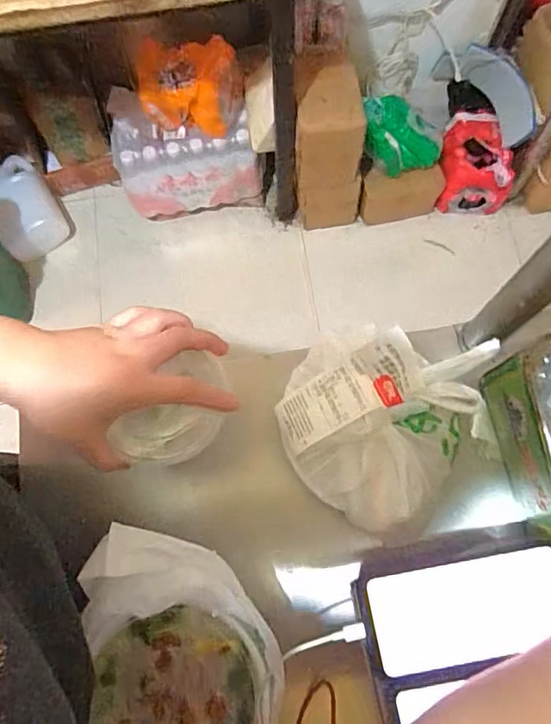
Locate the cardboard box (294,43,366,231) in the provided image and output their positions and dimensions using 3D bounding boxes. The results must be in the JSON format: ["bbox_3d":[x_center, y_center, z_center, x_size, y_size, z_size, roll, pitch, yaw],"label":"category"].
[{"bbox_3d":[0.130,-0.547,1.292,0.167,0.441,0.219,-3,75,0],"label":"cardboard box"}]

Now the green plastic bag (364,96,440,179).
[{"bbox_3d":[0.326,-0.577,1.289,0.199,0.140,0.145,6,75,3],"label":"green plastic bag"}]

